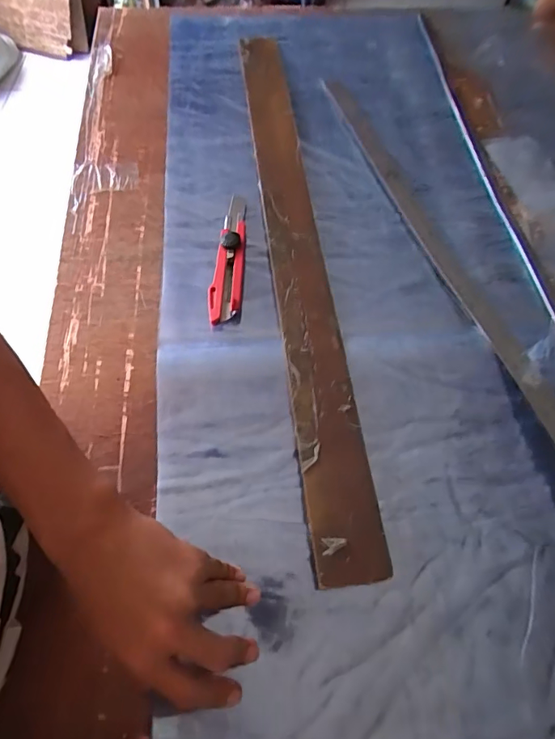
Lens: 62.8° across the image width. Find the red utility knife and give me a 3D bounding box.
[{"bbox_3d":[-0.051,-0.123,0.476,0.031,0.022,0.181,2,63,-1],"label":"red utility knife"}]

